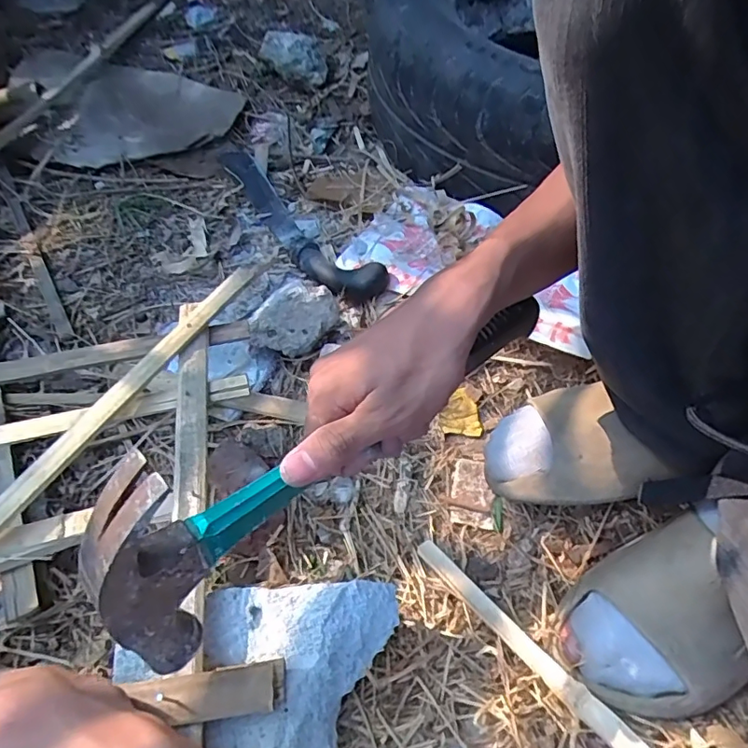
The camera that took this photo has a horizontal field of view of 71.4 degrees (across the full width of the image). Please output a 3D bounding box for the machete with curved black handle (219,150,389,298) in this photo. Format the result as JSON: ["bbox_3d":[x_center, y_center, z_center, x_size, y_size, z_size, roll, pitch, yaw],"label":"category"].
[{"bbox_3d":[-0.121,-0.222,0.694,0.073,0.049,0.398,-30,64,-21],"label":"machete with curved black handle"}]

